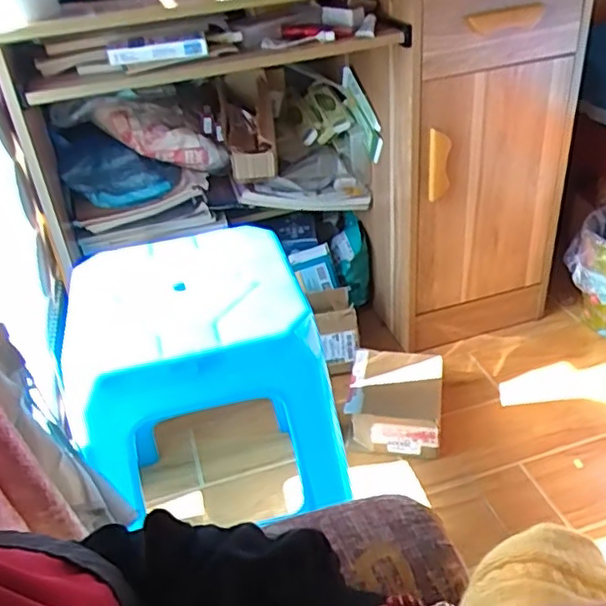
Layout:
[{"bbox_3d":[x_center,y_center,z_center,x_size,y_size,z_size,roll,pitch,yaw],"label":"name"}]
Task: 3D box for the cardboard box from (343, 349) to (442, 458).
[{"bbox_3d":[0.171,0.188,1.191,0.172,0.104,0.180,3,36,14],"label":"cardboard box"}]

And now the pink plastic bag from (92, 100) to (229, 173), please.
[{"bbox_3d":[-0.253,-0.308,1.156,0.239,0.087,0.082,21,31,-17],"label":"pink plastic bag"}]

